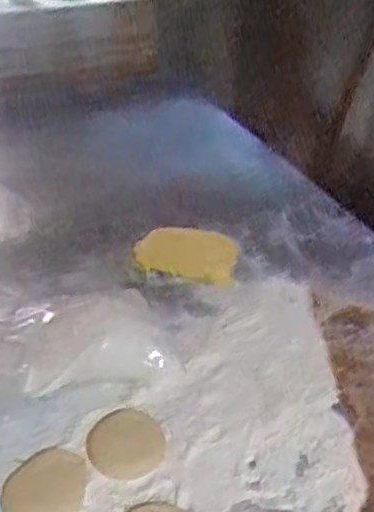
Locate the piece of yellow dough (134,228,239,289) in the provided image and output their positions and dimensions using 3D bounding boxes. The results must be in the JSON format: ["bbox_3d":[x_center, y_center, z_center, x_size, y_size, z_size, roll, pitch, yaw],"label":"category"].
[{"bbox_3d":[0.001,-0.003,0.766,0.107,0.032,0.058,12,35,14],"label":"piece of yellow dough"}]

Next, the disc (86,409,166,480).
[{"bbox_3d":[-0.051,0.158,0.573,0.062,0.008,0.065,1,34,-1],"label":"disc"}]

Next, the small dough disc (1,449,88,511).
[{"bbox_3d":[-0.111,0.184,0.538,0.059,0.006,0.065,10,35,12],"label":"small dough disc"}]

